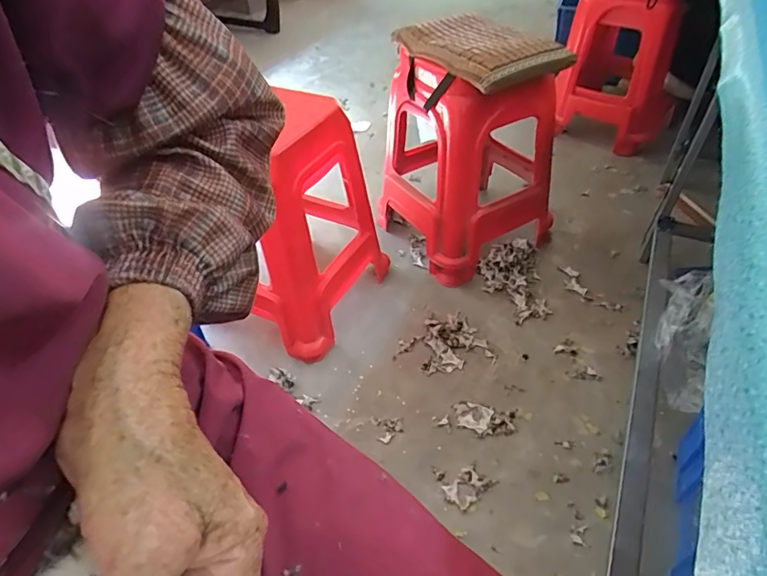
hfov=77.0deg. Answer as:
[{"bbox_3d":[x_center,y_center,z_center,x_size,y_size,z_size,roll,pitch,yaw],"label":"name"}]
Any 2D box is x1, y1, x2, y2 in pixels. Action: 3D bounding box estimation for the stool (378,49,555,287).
[{"bbox_3d":[0.257,-0.367,1.318,0.445,0.501,0.415,-27,50,-23],"label":"stool"}]

